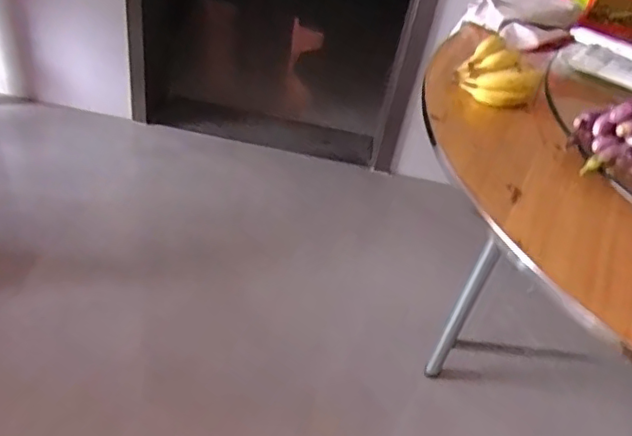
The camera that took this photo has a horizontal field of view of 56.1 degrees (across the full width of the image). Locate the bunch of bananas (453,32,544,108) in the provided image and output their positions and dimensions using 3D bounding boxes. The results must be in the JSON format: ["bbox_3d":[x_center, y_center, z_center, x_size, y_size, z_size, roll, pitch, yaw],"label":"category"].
[{"bbox_3d":[0.397,-0.312,1.269,0.144,0.086,0.151,-29,55,-37],"label":"bunch of bananas"}]

